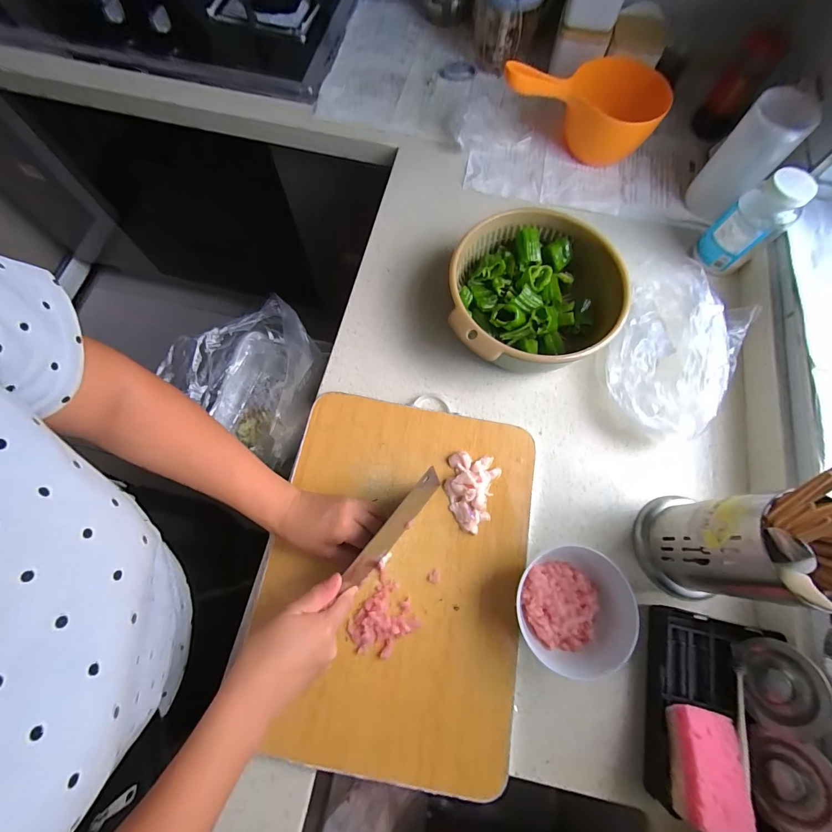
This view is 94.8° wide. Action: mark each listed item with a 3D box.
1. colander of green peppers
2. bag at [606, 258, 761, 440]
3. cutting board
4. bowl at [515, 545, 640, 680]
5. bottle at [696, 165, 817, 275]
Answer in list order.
[{"bbox_3d":[0.161,-0.160,0.530,0.218,0.091,0.220,6,71,0],"label":"colander of green peppers"},{"bbox_3d":[0.344,-0.088,0.511,0.149,0.095,0.238,29,73,8],"label":"bag"},{"bbox_3d":[-0.020,0.176,0.446,0.295,0.026,0.390,11,71,2],"label":"cutting board"},{"bbox_3d":[0.167,0.207,0.418,0.113,0.063,0.113,1,71,-2],"label":"bowl"},{"bbox_3d":[0.483,-0.277,0.555,0.067,0.128,0.073,-33,75,-12],"label":"bottle"}]

